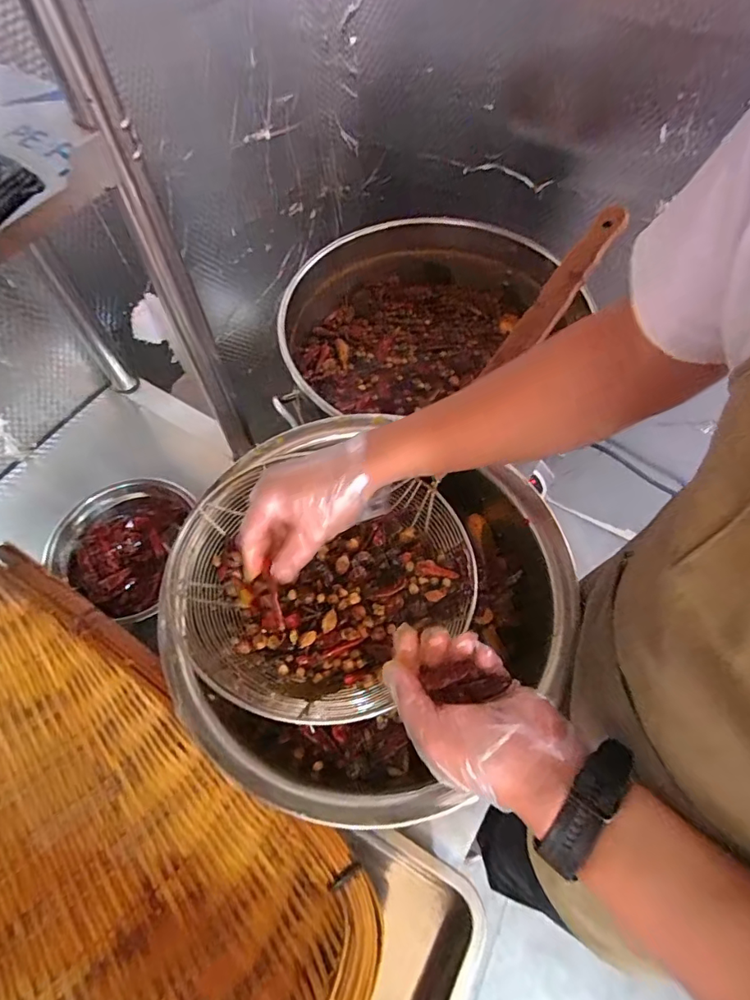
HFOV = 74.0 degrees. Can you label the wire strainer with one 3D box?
[{"bbox_3d":[0.069,-0.061,0.560,0.636,0.159,0.295,-40,69,-19],"label":"wire strainer"}]

